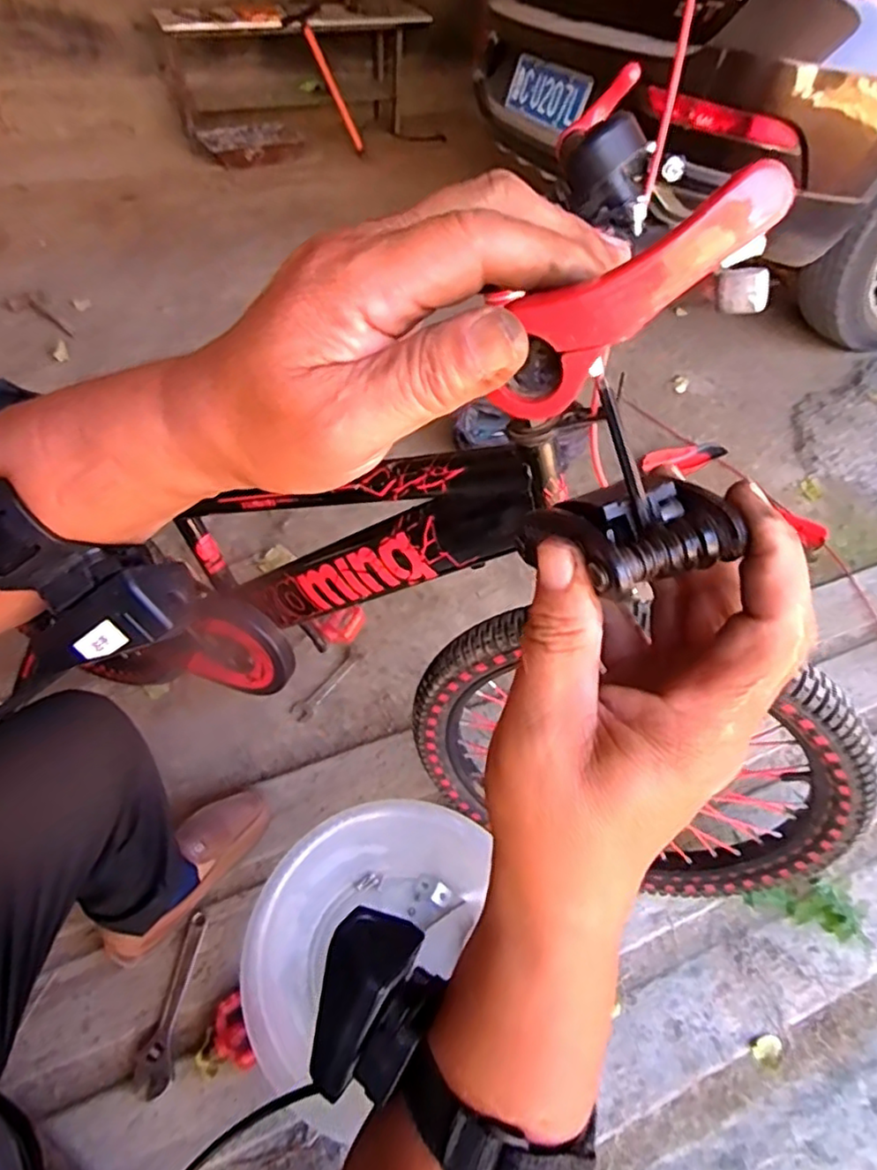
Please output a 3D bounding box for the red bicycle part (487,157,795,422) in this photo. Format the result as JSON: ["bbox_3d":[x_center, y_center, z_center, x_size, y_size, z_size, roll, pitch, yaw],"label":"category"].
[{"bbox_3d":[0.047,-0.077,0.171,0.029,0.087,0.017,33,40,-31],"label":"red bicycle part"}]

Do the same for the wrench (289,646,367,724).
[{"bbox_3d":[-0.196,0.179,1.160,0.045,0.011,0.176,31,55,22],"label":"wrench"}]

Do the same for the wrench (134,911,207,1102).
[{"bbox_3d":[-0.337,0.520,0.800,0.047,0.016,0.193,-1,49,-3],"label":"wrench"}]

